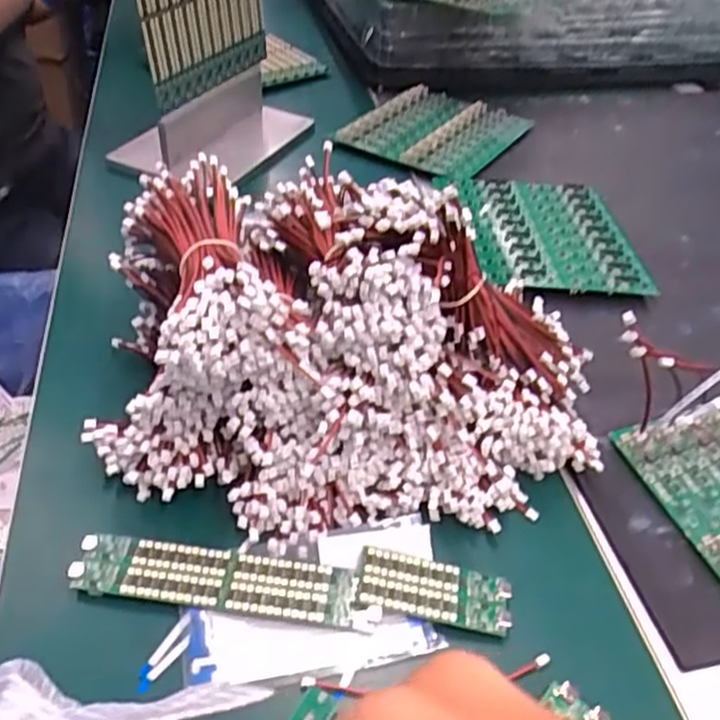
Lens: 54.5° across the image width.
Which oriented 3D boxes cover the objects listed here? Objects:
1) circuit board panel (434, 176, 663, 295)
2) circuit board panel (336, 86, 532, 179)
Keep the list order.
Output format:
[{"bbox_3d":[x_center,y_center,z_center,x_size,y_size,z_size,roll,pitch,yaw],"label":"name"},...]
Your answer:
[{"bbox_3d":[0.174,-0.122,0.661,0.156,0.023,0.194,0,43,-5],"label":"circuit board panel"},{"bbox_3d":[0.089,-0.269,0.815,0.164,0.024,0.205,26,47,22],"label":"circuit board panel"}]

